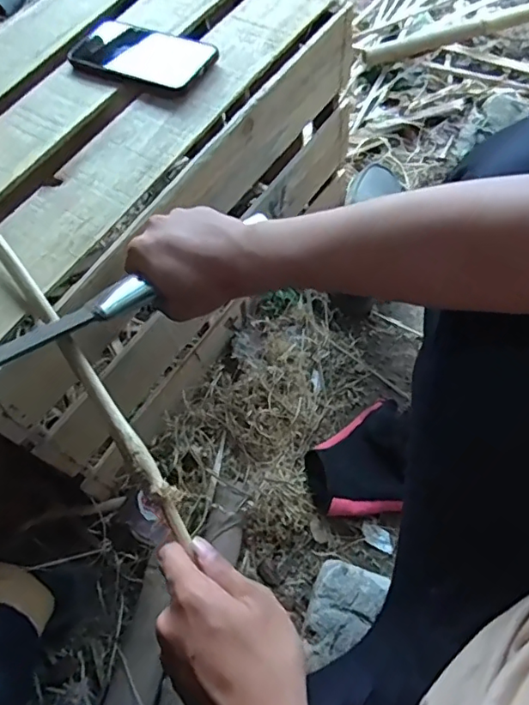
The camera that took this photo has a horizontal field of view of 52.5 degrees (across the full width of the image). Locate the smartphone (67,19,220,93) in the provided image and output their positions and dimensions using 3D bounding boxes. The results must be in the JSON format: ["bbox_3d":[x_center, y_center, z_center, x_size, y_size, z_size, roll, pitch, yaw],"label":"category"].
[{"bbox_3d":[-0.133,-0.319,0.576,0.153,0.012,0.080,22,67,20],"label":"smartphone"}]

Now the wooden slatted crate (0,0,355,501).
[{"bbox_3d":[-0.193,-0.184,0.687,0.370,0.308,0.578,27,69,22],"label":"wooden slatted crate"}]

